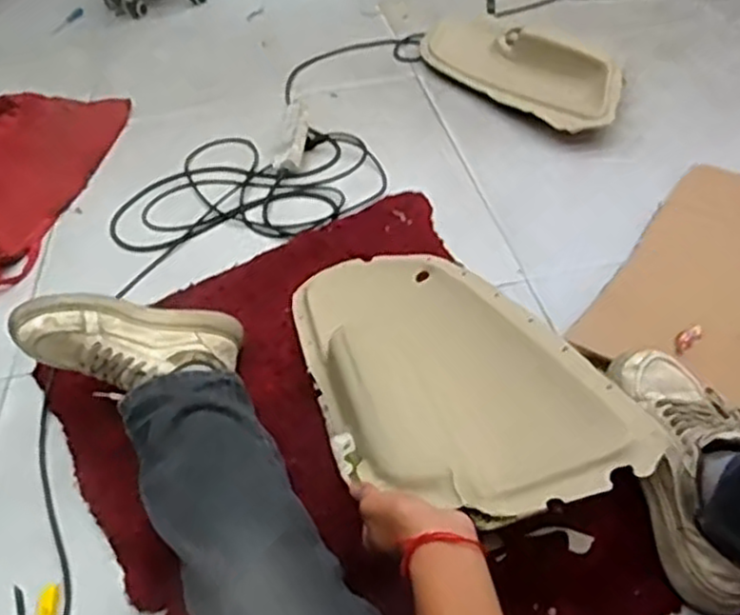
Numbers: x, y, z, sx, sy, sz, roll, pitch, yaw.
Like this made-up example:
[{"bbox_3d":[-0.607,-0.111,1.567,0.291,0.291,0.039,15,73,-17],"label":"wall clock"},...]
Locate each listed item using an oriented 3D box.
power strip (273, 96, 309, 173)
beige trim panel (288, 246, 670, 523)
[{"bbox_3d":[-0.152,-0.338,1.429,0.054,0.041,0.169,4,64,10],"label":"power strip"},{"bbox_3d":[0.056,0.059,0.848,0.267,0.065,0.556,-23,30,-16],"label":"beige trim panel"}]

